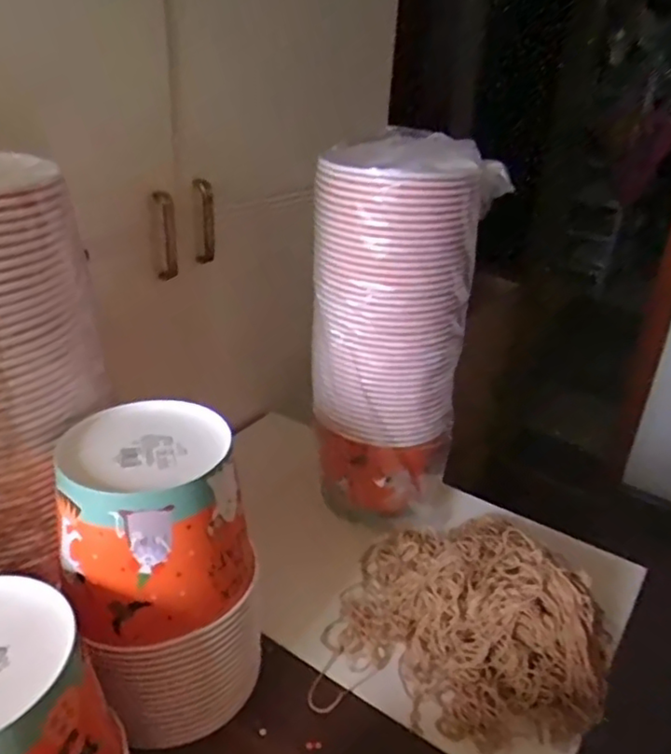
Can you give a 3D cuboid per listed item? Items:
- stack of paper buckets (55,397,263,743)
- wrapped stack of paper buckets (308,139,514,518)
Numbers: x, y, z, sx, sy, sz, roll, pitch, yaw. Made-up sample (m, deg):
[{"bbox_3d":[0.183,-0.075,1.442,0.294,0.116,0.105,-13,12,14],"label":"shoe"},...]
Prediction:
[{"bbox_3d":[-0.143,0.163,0.537,0.138,0.250,0.137,-3,29,-12],"label":"stack of paper buckets"},{"bbox_3d":[0.065,-0.035,0.724,0.174,0.422,0.147,6,28,5],"label":"wrapped stack of paper buckets"}]

